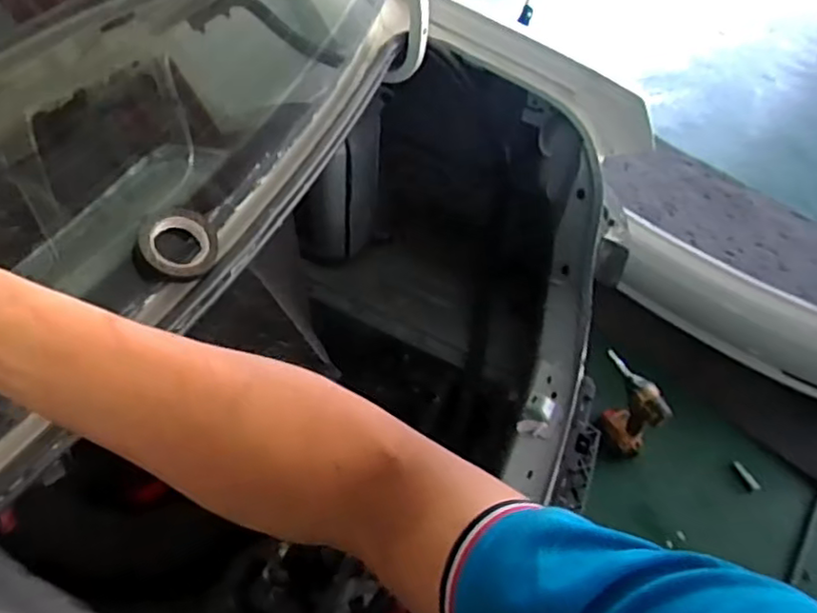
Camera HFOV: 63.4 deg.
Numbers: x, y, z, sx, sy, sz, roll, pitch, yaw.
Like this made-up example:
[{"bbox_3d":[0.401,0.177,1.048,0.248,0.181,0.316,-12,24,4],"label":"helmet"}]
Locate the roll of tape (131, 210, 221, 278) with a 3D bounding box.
[{"bbox_3d":[-0.212,-0.054,0.607,0.065,0.028,0.070,14,59,-24],"label":"roll of tape"}]

